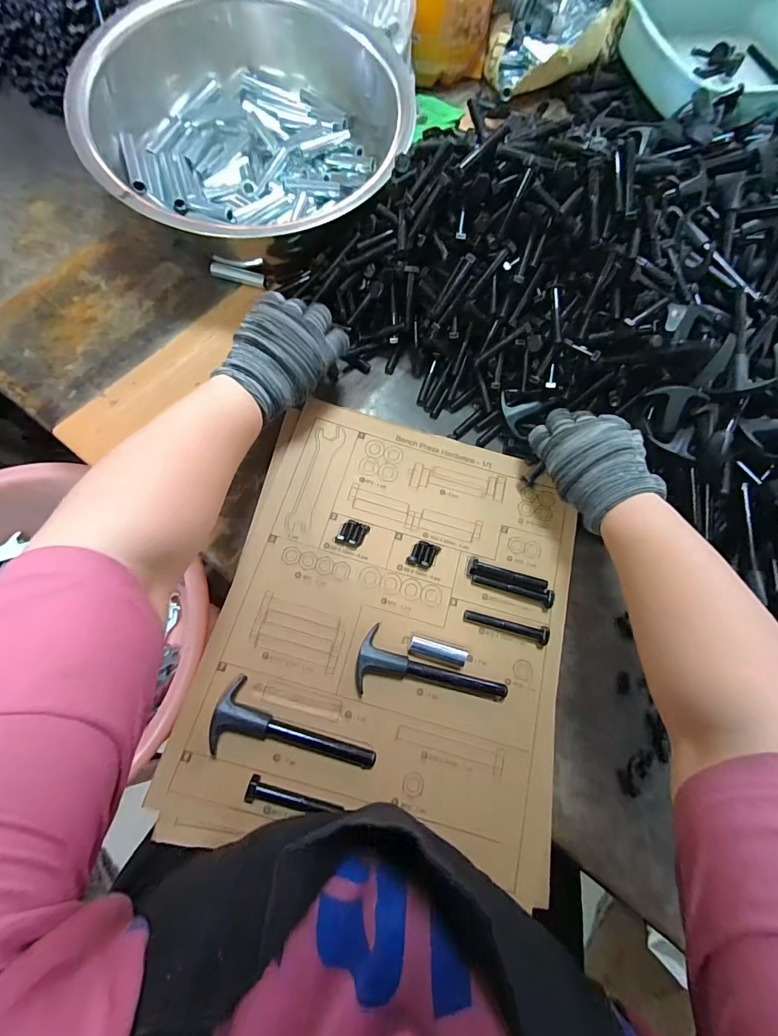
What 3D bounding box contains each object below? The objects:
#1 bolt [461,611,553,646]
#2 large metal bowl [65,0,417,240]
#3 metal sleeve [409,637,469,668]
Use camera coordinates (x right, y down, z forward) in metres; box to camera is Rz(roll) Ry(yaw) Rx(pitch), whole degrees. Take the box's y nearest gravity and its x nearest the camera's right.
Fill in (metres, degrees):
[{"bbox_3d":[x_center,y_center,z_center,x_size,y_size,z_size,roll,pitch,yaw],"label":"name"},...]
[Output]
[{"bbox_3d":[0.103,0.096,0.368,0.073,0.013,0.014,15,71,0],"label":"bolt"},{"bbox_3d":[-0.146,-0.421,0.457,0.306,0.134,0.292,0,72,0],"label":"large metal bowl"},{"bbox_3d":[0.042,0.117,0.361,0.048,0.014,0.016,14,71,0],"label":"metal sleeve"}]

